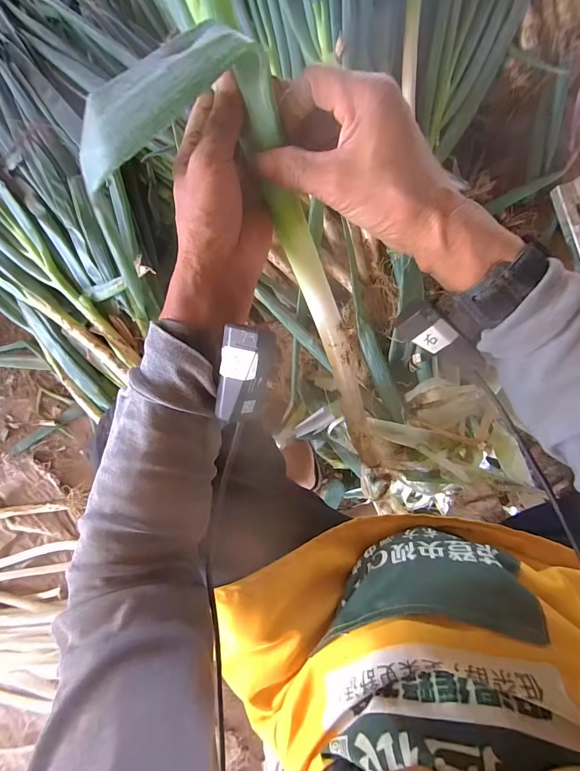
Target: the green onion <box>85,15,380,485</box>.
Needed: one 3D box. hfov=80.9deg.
[{"bbox_3d":[0.001,-0.056,0.319,0.128,0.054,0.411,-34,122,0],"label":"green onion"}]

